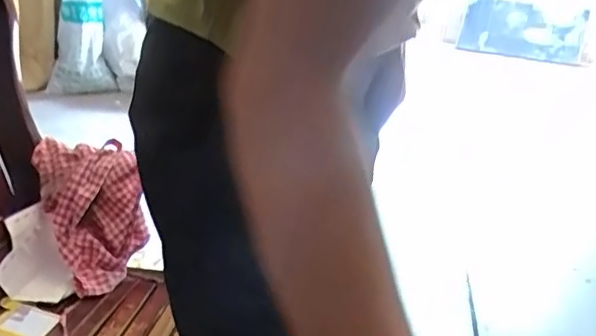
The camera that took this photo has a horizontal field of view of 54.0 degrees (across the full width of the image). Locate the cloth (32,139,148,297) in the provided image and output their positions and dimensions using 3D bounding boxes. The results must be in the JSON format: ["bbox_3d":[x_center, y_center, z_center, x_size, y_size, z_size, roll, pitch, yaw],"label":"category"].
[{"bbox_3d":[-0.408,0.086,1.201,0.206,0.327,0.074,-18,-12,-3],"label":"cloth"}]

